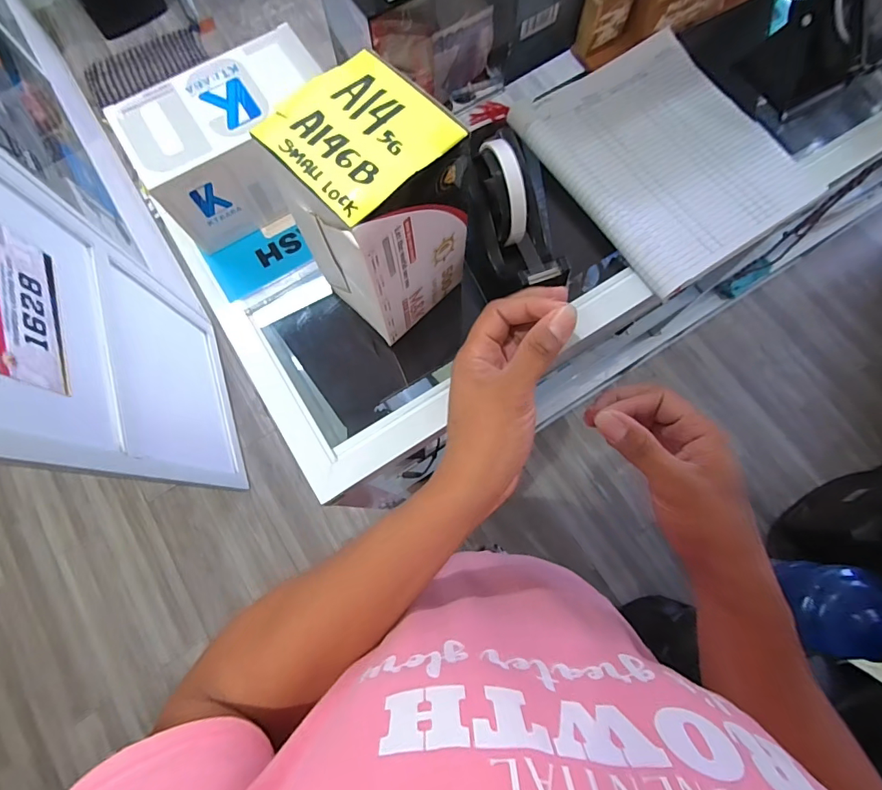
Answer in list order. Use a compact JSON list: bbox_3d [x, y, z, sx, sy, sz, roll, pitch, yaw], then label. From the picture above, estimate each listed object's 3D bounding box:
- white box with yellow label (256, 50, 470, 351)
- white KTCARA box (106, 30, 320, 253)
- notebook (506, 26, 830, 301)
[{"bbox_3d":[-0.046,-0.133,0.339,0.089,0.156,0.095,-43,78,-9],"label":"white box with yellow label"},{"bbox_3d":[-0.183,-0.232,0.417,0.176,0.092,0.100,-35,76,-7],"label":"white KTCARA box"},{"bbox_3d":[0.225,-0.245,0.451,0.213,0.016,0.245,-34,77,-8],"label":"notebook"}]

